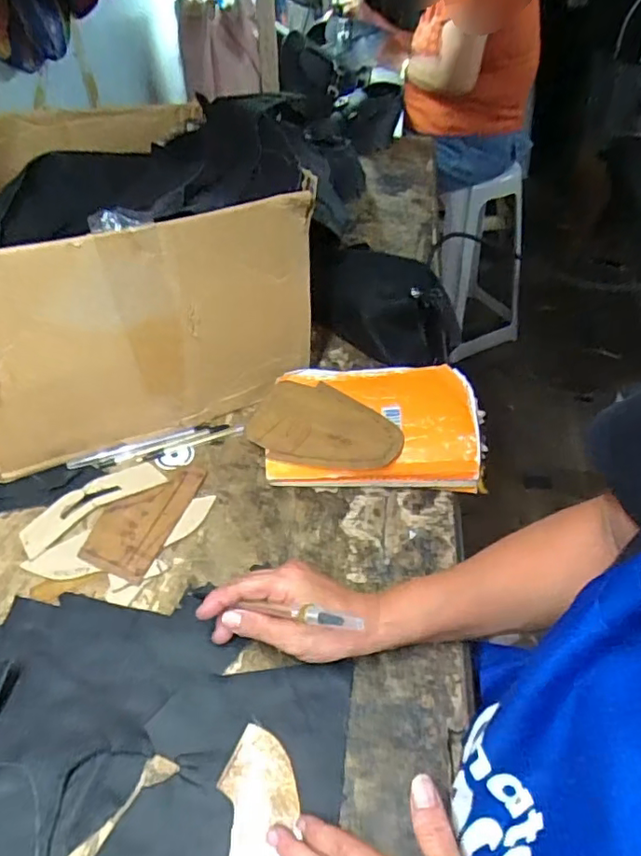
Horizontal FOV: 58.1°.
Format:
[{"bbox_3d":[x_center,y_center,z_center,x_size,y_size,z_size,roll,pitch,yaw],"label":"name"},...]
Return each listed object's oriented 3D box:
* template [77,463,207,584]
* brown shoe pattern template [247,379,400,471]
[{"bbox_3d":[-0.169,0.080,0.543,0.075,0.004,0.132,11,42,12],"label":"template"},{"bbox_3d":[0.007,-0.006,0.568,0.147,0.011,0.095,6,52,15],"label":"brown shoe pattern template"}]

